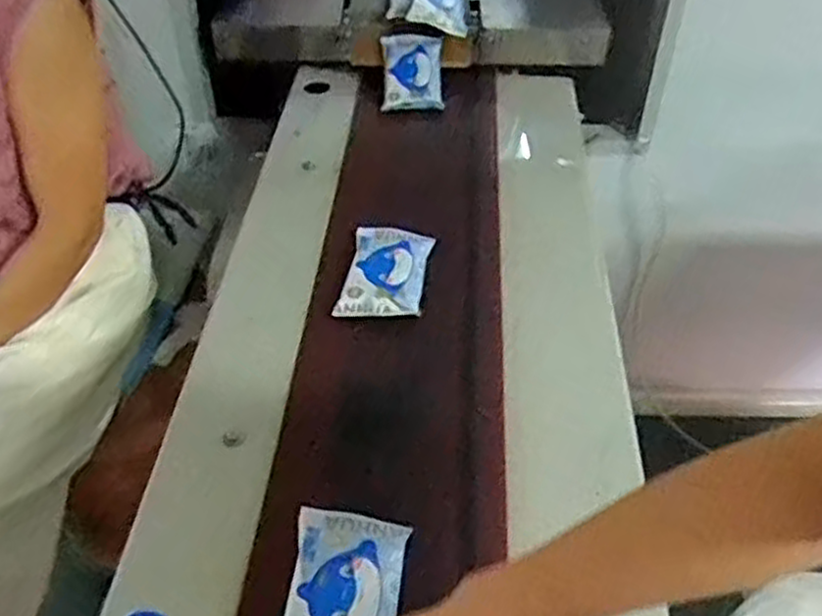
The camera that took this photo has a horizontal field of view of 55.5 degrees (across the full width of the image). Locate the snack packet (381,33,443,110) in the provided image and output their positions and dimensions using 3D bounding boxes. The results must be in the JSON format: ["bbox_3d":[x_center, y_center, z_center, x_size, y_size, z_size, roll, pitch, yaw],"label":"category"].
[{"bbox_3d":[0.003,-0.341,1.128,0.084,0.011,0.125,-1,68,1],"label":"snack packet"}]

